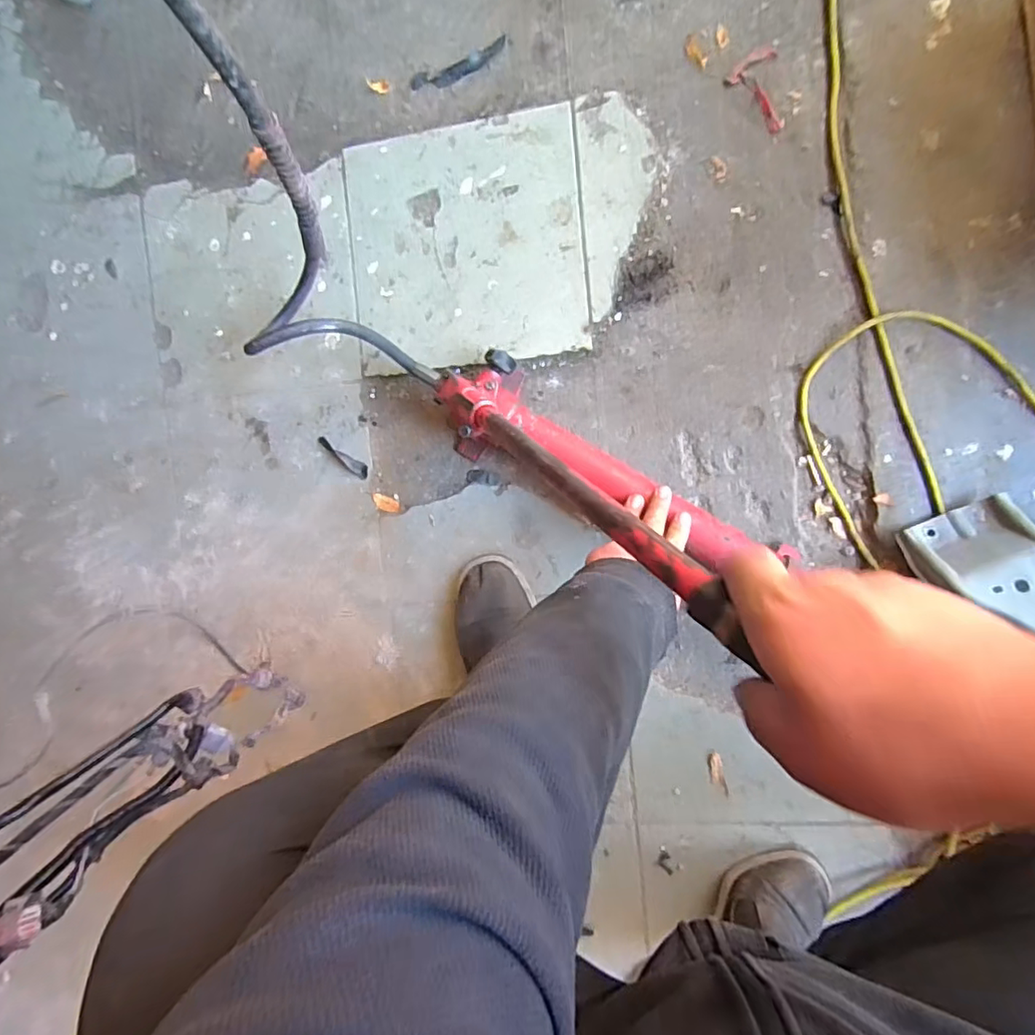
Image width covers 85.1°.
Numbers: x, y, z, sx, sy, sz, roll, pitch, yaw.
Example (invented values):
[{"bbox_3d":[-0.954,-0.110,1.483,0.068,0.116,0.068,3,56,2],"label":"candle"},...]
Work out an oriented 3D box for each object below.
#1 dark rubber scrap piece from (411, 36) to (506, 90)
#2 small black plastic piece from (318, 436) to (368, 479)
[{"bbox_3d":[-0.074,-0.572,0.718,0.128,0.004,0.029,-15,91,10],"label":"dark rubber scrap piece"},{"bbox_3d":[-0.238,-0.081,0.763,0.084,0.005,0.018,34,98,6],"label":"small black plastic piece"}]

